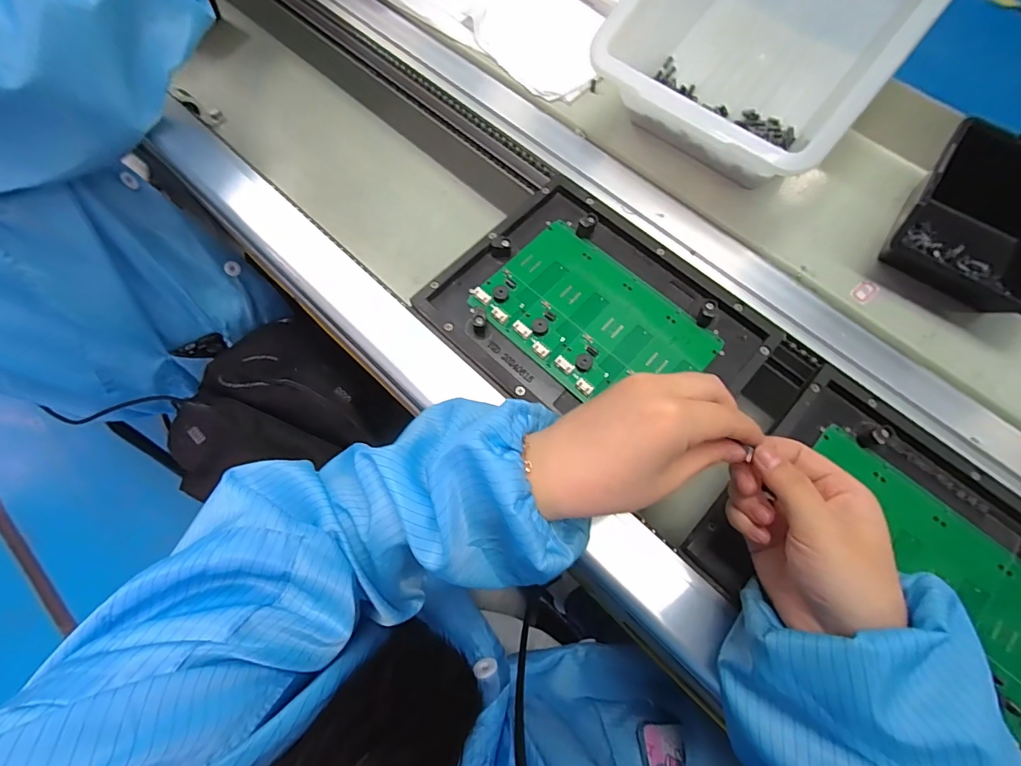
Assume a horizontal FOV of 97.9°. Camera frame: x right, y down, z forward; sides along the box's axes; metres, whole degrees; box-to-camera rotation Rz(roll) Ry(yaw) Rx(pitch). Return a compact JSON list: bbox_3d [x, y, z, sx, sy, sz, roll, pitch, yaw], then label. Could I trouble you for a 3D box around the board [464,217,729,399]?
[{"bbox_3d":[0.068,-0.053,0.369,0.179,0.015,0.119,41,79,13],"label":"board"}]

